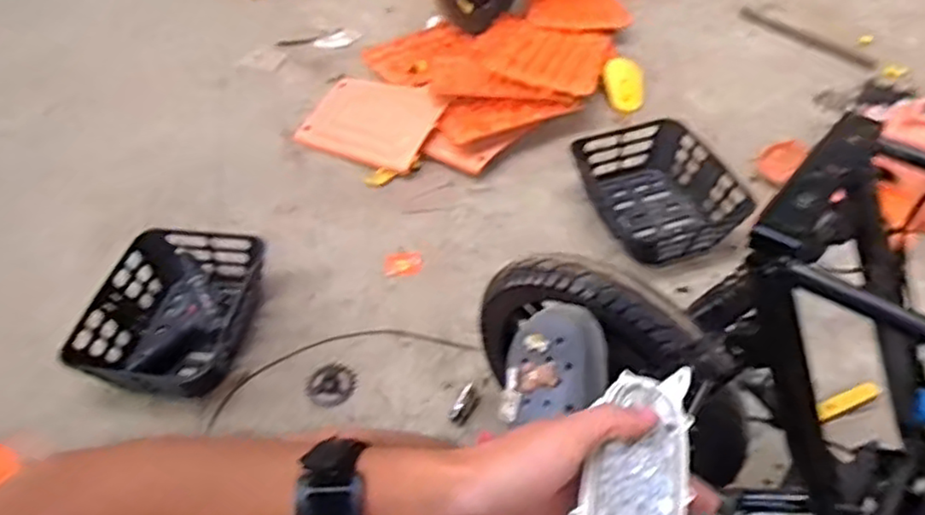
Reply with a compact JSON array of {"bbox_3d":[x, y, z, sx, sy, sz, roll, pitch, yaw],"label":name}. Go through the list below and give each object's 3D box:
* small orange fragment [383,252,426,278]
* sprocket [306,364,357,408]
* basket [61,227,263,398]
[{"bbox_3d":[-0.116,0.013,1.320,0.076,0.010,0.048,-8,49,-2],"label":"small orange fragment"},{"bbox_3d":[-0.227,0.222,1.150,0.086,0.009,0.083,-2,49,2],"label":"sprocket"},{"bbox_3d":[-0.512,0.096,1.211,0.271,0.113,0.331,2,49,6],"label":"basket"}]

